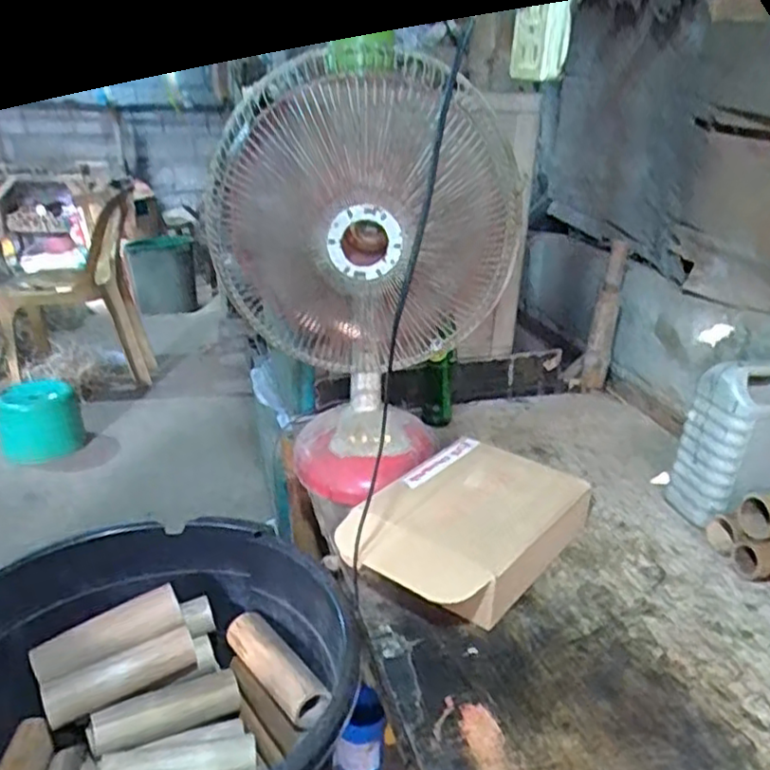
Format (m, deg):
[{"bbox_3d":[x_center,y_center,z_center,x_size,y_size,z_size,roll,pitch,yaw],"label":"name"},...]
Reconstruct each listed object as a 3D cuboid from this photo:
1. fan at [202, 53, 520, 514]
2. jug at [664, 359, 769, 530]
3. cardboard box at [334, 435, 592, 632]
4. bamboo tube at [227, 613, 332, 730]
[{"bbox_3d":[-0.032,-0.131,0.971,0.374,0.574,0.276,0,22,-11],"label":"fan"},{"bbox_3d":[0.518,0.083,0.982,0.181,0.233,0.113,-5,23,-21],"label":"jug"},{"bbox_3d":[0.099,0.177,0.881,0.208,0.074,0.319,20,26,35],"label":"cardboard box"},{"bbox_3d":[-0.137,0.353,0.869,0.051,0.038,0.188,-14,28,-38],"label":"bamboo tube"}]

